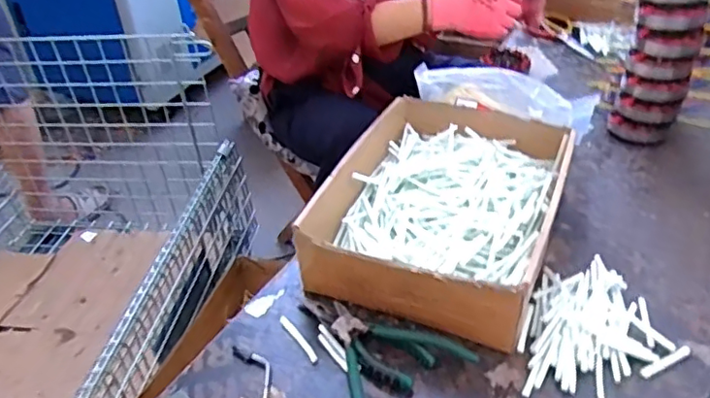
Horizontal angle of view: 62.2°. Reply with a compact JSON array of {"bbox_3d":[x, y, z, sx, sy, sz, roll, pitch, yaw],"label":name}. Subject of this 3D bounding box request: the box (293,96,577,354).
[{"bbox_3d":[0.113,0.004,0.702,0.240,0.094,0.335,12,39,22],"label":"box"}]

